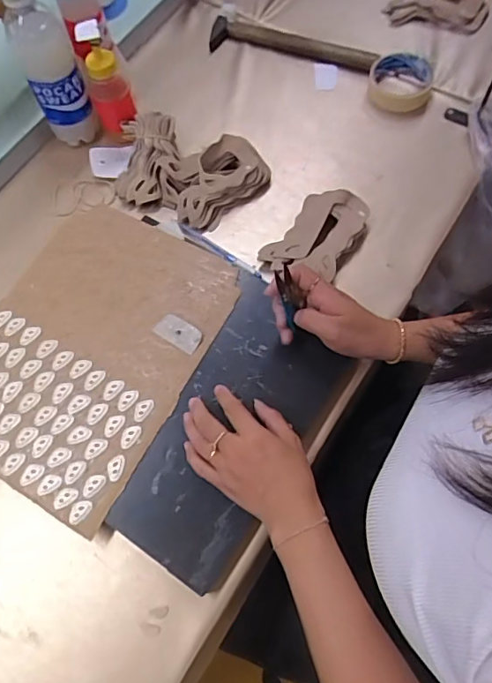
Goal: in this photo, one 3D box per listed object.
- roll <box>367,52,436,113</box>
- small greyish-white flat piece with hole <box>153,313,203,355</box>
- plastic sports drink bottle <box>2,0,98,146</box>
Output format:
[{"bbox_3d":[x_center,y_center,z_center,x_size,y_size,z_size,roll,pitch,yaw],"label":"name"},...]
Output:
[{"bbox_3d":[0.216,-0.365,0.703,0.085,0.028,0.083,-1,67,2],"label":"roll"},{"bbox_3d":[-0.074,-0.011,0.551,0.054,0.004,0.028,31,72,14],"label":"small greyish-white flat piece with hole"},{"bbox_3d":[-0.239,-0.331,0.619,0.061,0.200,0.056,-19,68,-5],"label":"plastic sports drink bottle"}]

